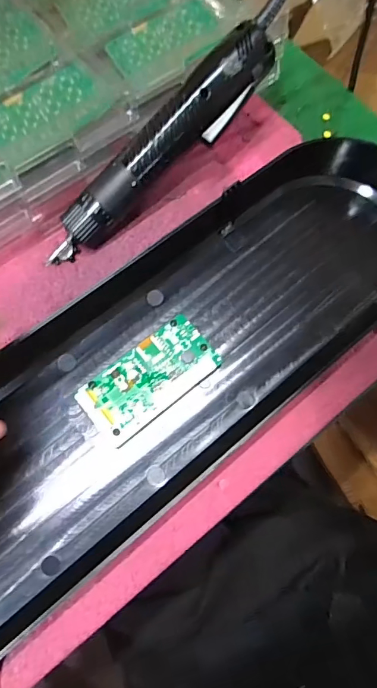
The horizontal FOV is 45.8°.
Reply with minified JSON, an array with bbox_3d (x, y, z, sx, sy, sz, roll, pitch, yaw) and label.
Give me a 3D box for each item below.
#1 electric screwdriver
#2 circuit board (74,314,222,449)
[{"bbox_3d":[-0.016,-0.148,0.327,0.209,0.028,0.035,-43,76,8],"label":"electric screwdriver"},{"bbox_3d":[-0.026,0.024,0.311,0.094,0.009,0.047,-37,75,-15],"label":"circuit board"}]

